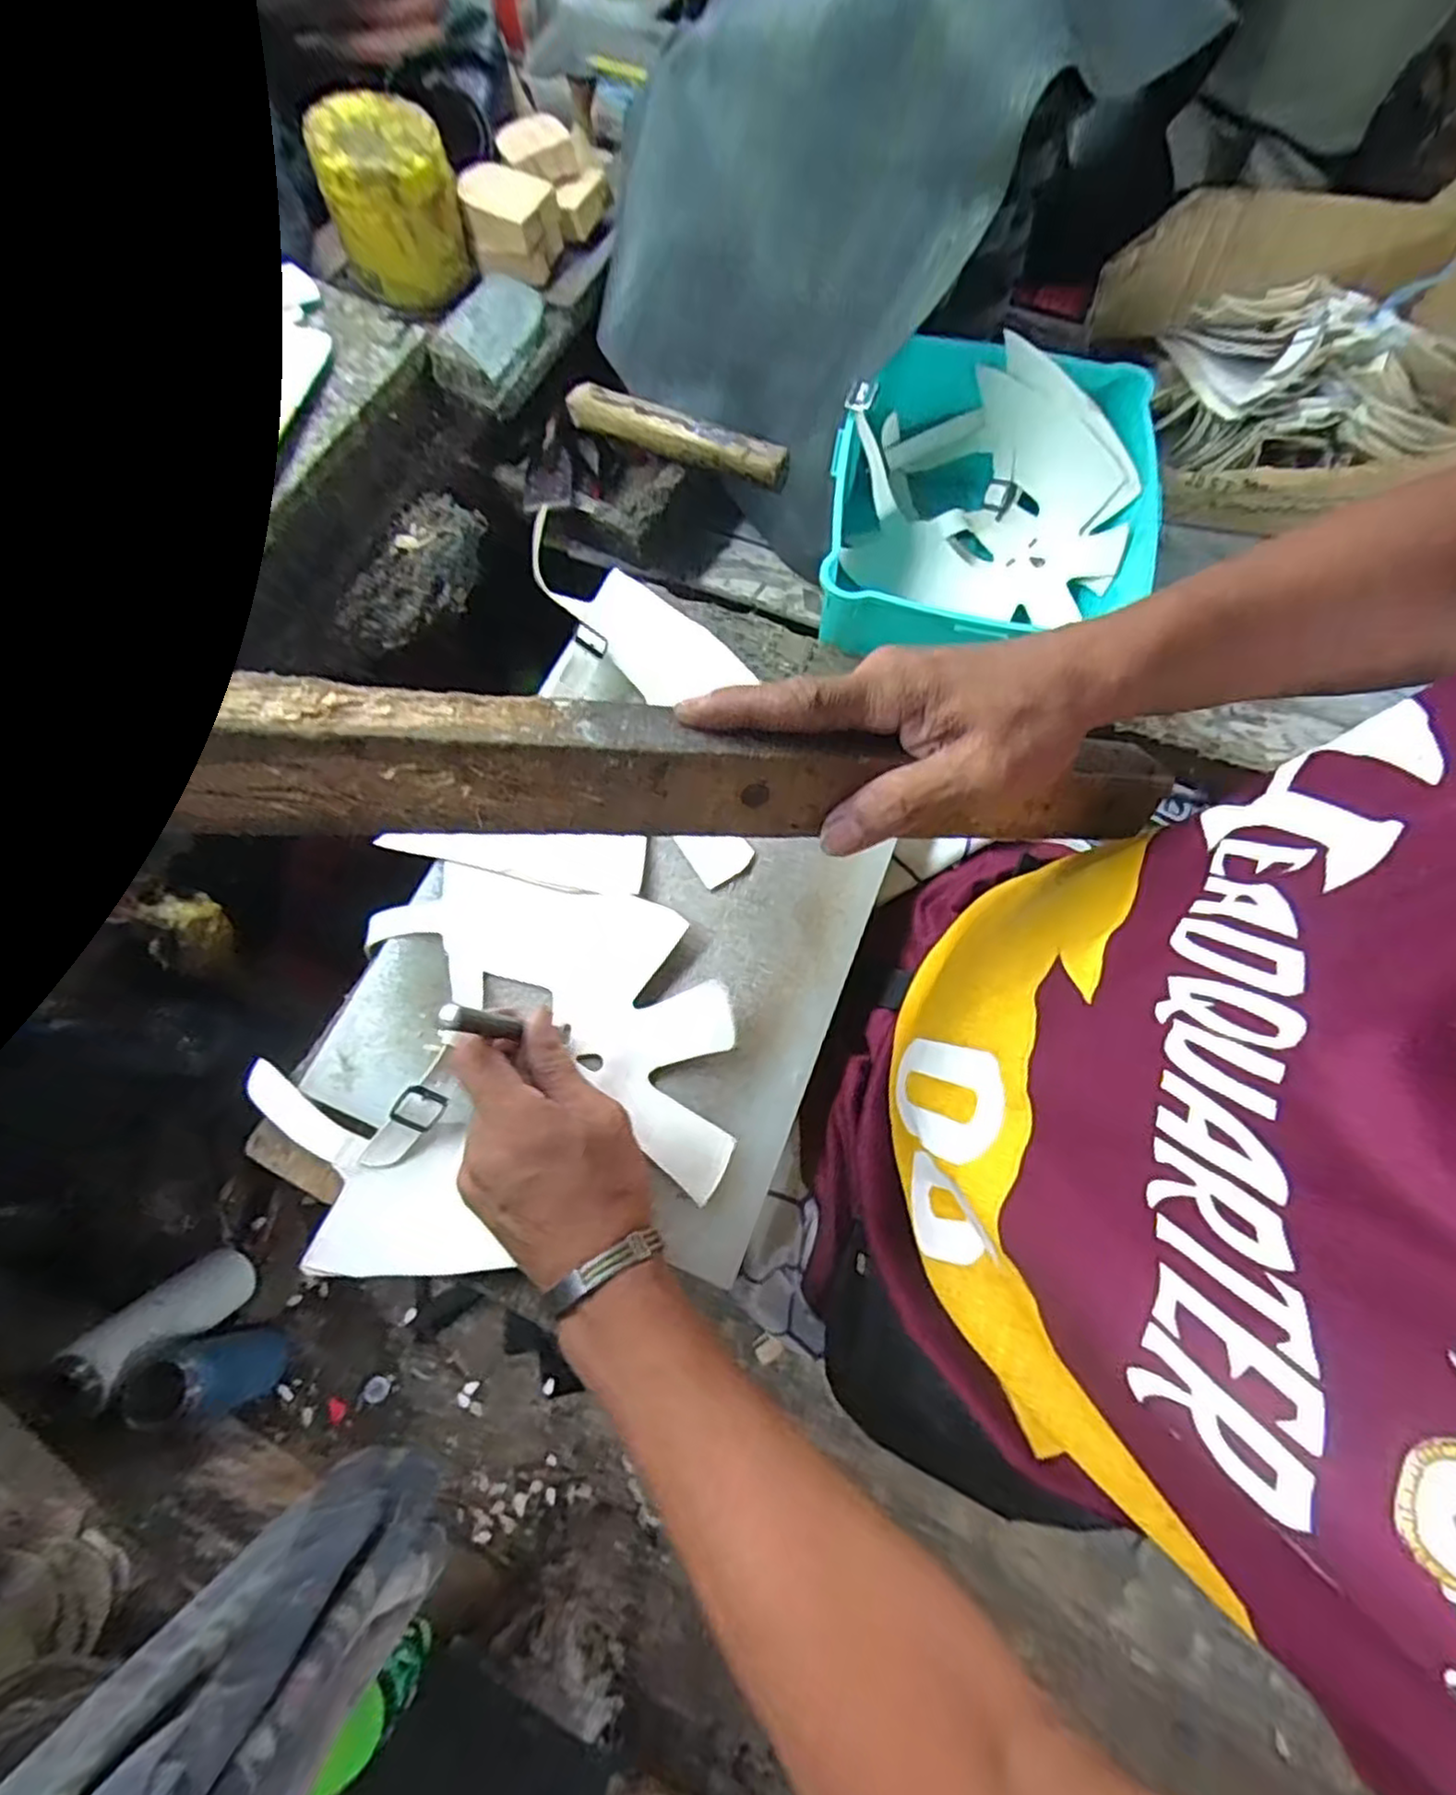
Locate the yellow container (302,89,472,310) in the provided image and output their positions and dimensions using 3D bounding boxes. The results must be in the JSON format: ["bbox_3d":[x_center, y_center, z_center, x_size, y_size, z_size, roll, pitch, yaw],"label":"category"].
[{"bbox_3d":[-0.254,-0.528,0.558,0.093,0.092,0.087,-18,71,-8],"label":"yellow container"}]

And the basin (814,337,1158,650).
[{"bbox_3d":[0.216,-0.314,0.636,0.255,0.140,0.295,9,70,2],"label":"basin"}]

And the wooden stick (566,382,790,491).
[{"bbox_3d":[-0.043,-0.394,0.622,0.199,0.033,0.022,23,71,7],"label":"wooden stick"}]

